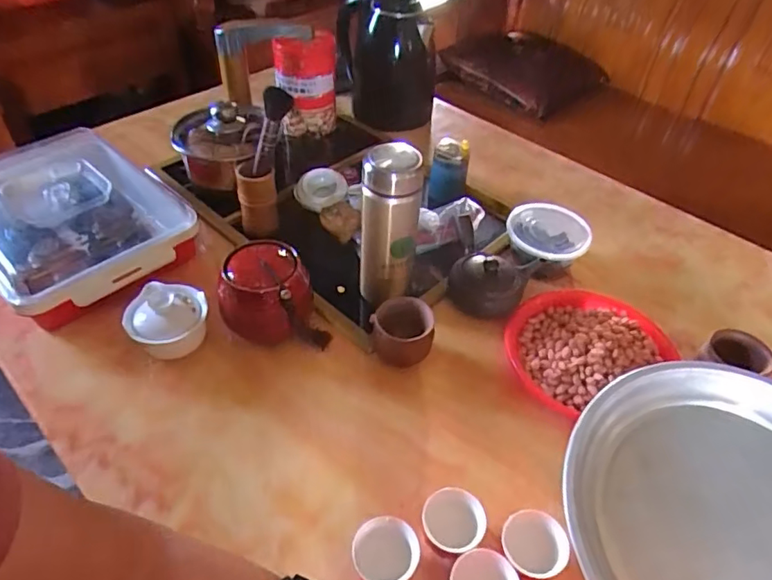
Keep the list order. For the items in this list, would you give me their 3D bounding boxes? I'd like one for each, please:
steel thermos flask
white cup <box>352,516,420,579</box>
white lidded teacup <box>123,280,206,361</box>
[{"bbox_3d":[0.004,-0.075,0.643,0.064,0.195,0.079,3,45,0],"label":"steel thermos flask"},{"bbox_3d":[-0.001,0.231,0.471,0.055,0.037,0.053,1,45,-1],"label":"white cup"},{"bbox_3d":[-0.243,0.035,0.610,0.082,0.075,0.079,-8,46,-10],"label":"white lidded teacup"}]

